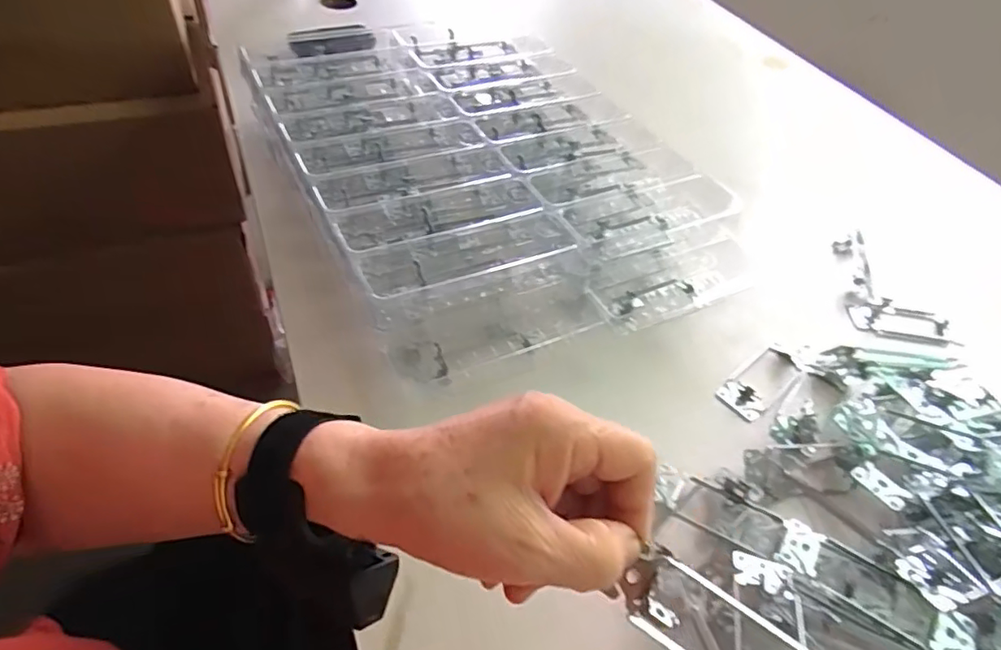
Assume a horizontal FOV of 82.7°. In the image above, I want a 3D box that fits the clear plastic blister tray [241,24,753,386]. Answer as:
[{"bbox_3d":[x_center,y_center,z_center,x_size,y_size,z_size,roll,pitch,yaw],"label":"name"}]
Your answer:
[{"bbox_3d":[-0.010,-0.162,0.544,0.338,0.057,0.460,-20,63,-22],"label":"clear plastic blister tray"}]

